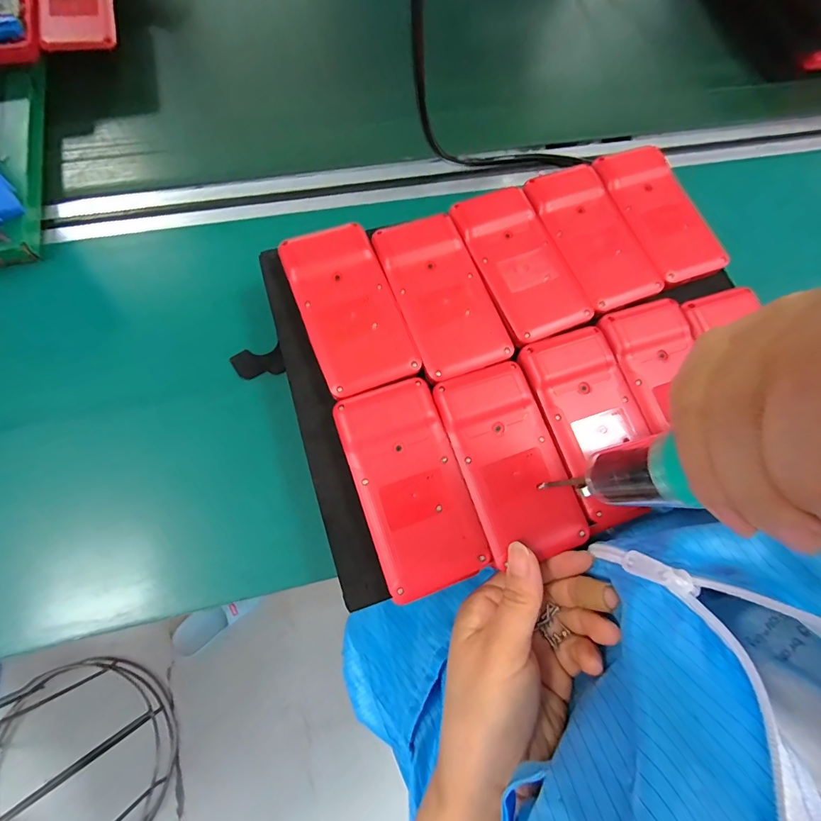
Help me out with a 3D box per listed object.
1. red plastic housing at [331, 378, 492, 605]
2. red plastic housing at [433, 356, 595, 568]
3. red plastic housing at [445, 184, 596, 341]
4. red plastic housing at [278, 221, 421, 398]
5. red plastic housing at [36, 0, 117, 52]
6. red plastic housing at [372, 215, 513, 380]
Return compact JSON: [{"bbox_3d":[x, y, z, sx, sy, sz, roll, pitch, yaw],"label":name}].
[{"bbox_3d":[0.000,0.043,0.238,0.060,0.018,0.117,-19,74,-10],"label":"red plastic housing"},{"bbox_3d":[0.062,0.030,0.247,0.062,0.018,0.115,-19,71,-8],"label":"red plastic housing"},{"bbox_3d":[0.079,-0.107,0.285,0.063,0.014,0.113,-21,75,-11],"label":"red plastic housing"},{"bbox_3d":[-0.041,-0.069,0.265,0.062,0.015,0.115,-20,75,-10],"label":"red plastic housing"},{"bbox_3d":[-0.304,-0.372,0.366,0.059,0.010,0.117,-12,78,-13],"label":"red plastic housing"},{"bbox_3d":[0.021,-0.080,0.273,0.063,0.014,0.116,-19,74,-10],"label":"red plastic housing"}]

